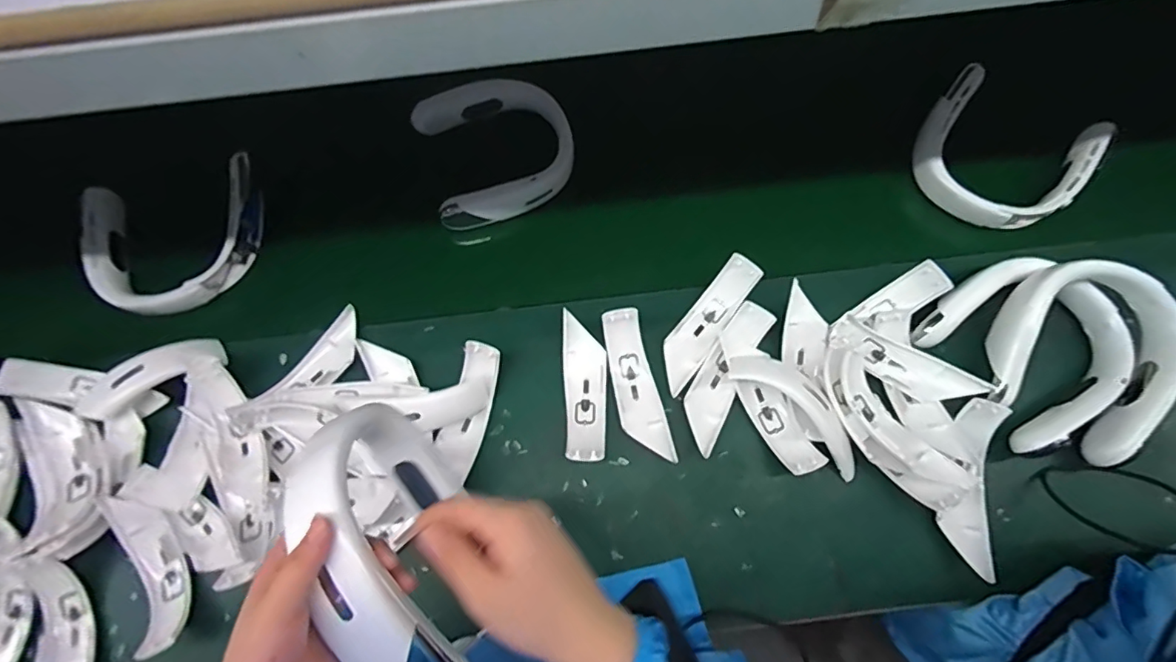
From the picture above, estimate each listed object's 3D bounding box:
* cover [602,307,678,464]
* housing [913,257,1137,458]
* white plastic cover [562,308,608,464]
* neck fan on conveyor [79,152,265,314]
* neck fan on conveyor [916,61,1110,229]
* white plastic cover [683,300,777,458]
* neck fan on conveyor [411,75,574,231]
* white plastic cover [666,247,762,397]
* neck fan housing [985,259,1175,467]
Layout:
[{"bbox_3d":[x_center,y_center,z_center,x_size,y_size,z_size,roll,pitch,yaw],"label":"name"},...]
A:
[{"bbox_3d":[0.055,0.063,0.607,0.050,0.047,0.172,-13,73,-2],"label":"cover"},{"bbox_3d":[0.506,0.010,0.600,0.199,0.036,0.188,-35,75,-8],"label":"housing"},{"bbox_3d":[-0.002,0.063,0.614,0.052,0.040,0.174,-3,73,1],"label":"white plastic cover"},{"bbox_3d":[-0.541,-0.118,0.689,0.193,0.070,0.196,-9,73,-1],"label":"neck fan on conveyor"},{"bbox_3d":[0.537,-0.229,0.687,0.199,0.049,0.182,33,77,11],"label":"neck fan on conveyor"},{"bbox_3d":[0.157,0.053,0.610,0.055,0.035,0.182,30,76,11],"label":"white plastic cover"},{"bbox_3d":[-0.121,-0.245,0.715,0.197,0.071,0.183,-15,73,-2],"label":"neck fan on conveyor"},{"bbox_3d":[0.140,-0.010,0.633,0.050,0.041,0.175,33,89,11],"label":"white plastic cover"},{"bbox_3d":[0.539,0.026,0.571,0.166,0.060,0.194,29,76,10],"label":"neck fan housing"}]

